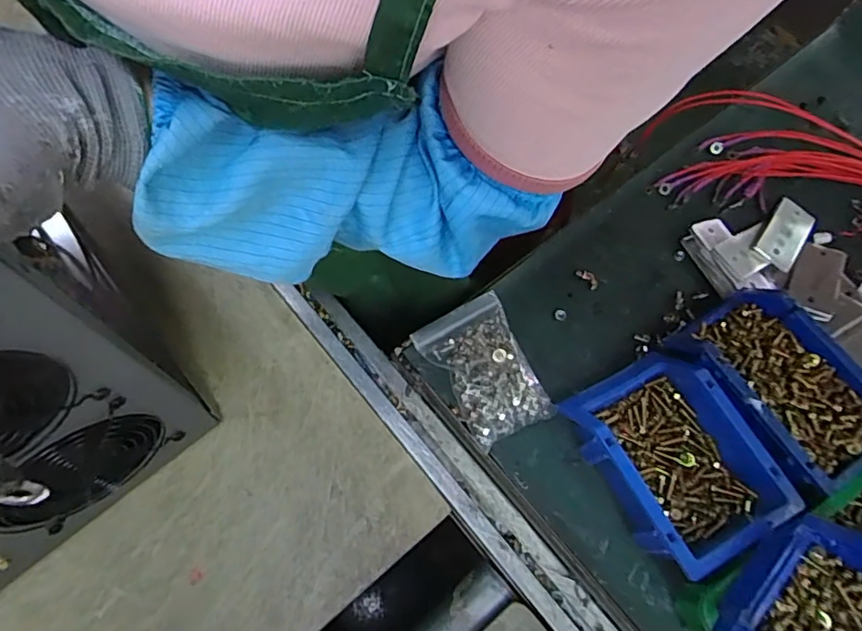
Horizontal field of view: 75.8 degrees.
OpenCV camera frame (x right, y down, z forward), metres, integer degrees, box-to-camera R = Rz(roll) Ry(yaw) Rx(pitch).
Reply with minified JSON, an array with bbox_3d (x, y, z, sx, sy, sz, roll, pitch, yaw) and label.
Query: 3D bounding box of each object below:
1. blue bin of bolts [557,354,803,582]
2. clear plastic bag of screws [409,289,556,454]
[{"bbox_3d":[0.189,0.116,0.450,0.115,0.079,0.157,-25,71,-12],"label":"blue bin of bolts"},{"bbox_3d":[0.048,0.045,0.493,0.083,0.018,0.124,-25,71,-12],"label":"clear plastic bag of screws"}]

